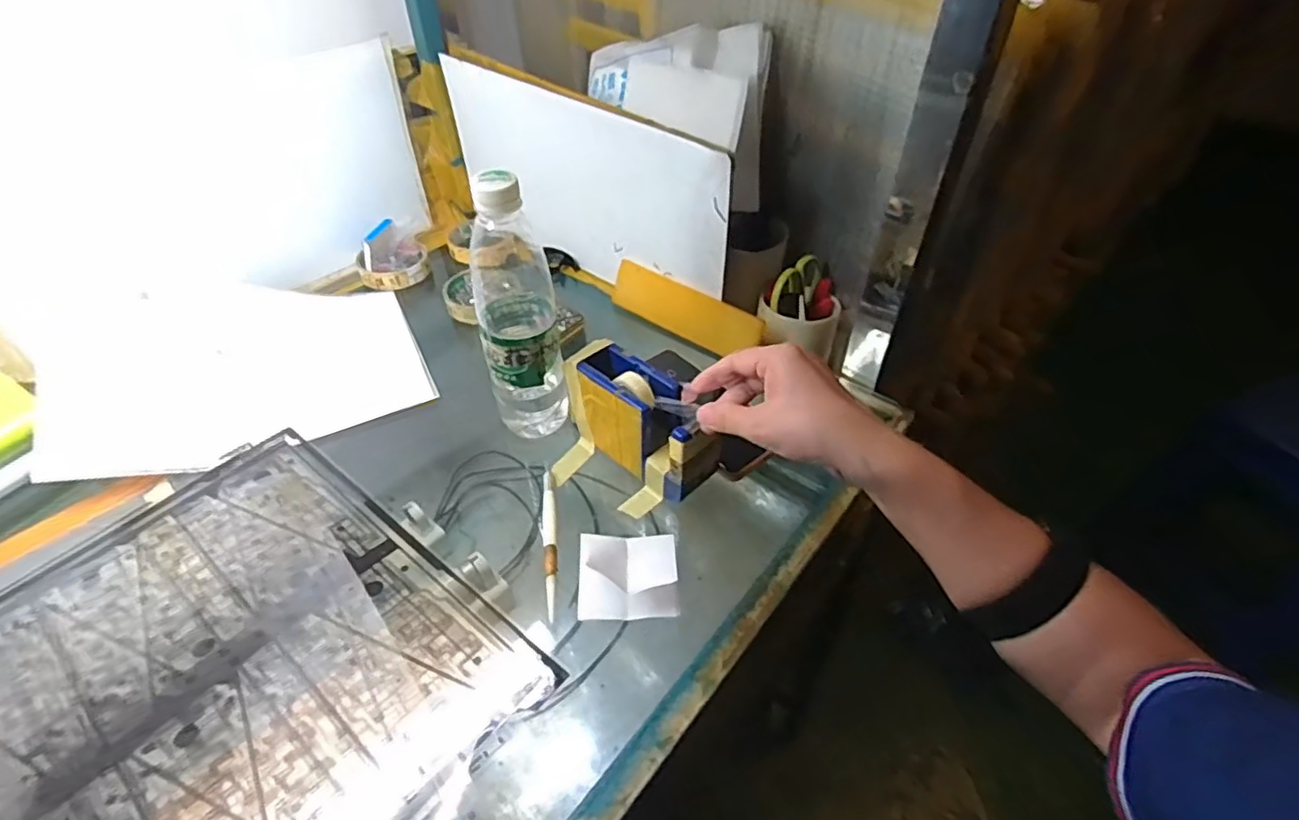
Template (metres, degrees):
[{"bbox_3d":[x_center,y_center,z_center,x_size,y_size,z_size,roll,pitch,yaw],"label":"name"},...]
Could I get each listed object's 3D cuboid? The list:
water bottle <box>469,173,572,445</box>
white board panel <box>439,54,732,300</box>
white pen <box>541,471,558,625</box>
[{"bbox_3d":[-0.104,-0.074,0.500,0.060,0.230,0.064,-9,44,-8],"label":"water bottle"},{"bbox_3d":[-0.082,-0.251,0.694,0.409,0.188,0.013,33,55,28],"label":"white board panel"},{"bbox_3d":[-0.076,0.096,0.473,0.010,0.010,0.132,-7,43,-5],"label":"white pen"}]

